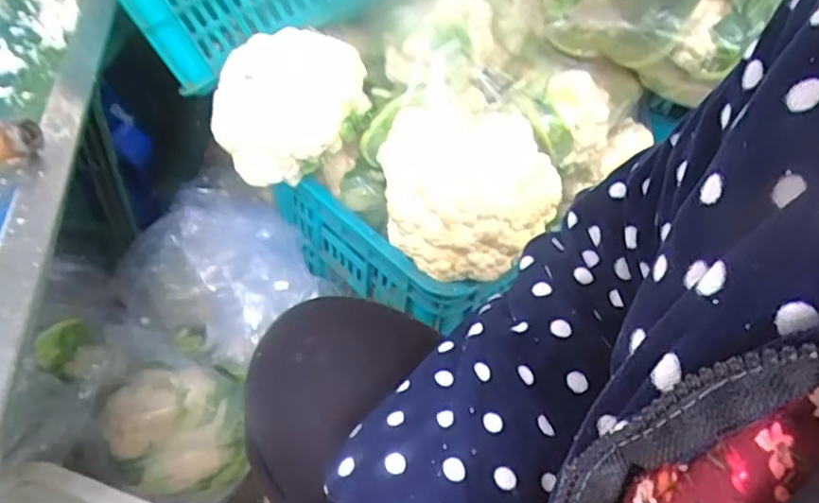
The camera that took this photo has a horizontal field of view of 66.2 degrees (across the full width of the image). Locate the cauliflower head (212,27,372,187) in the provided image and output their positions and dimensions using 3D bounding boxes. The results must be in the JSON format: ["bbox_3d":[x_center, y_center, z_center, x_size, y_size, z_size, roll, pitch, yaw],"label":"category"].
[{"bbox_3d":[-0.135,-0.158,0.716,0.169,0.134,0.128,0,44,-7],"label":"cauliflower head"}]

